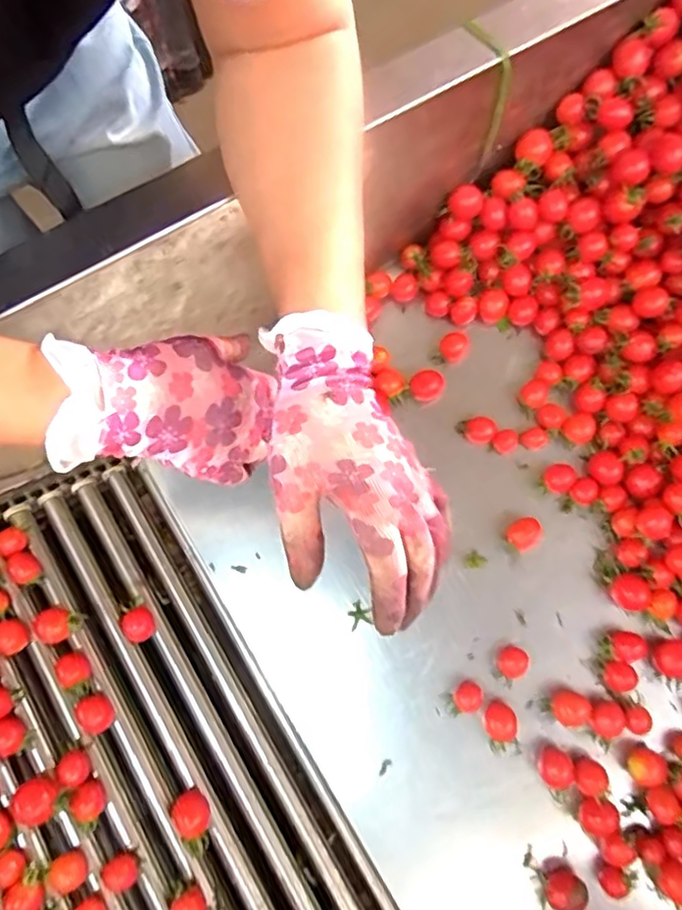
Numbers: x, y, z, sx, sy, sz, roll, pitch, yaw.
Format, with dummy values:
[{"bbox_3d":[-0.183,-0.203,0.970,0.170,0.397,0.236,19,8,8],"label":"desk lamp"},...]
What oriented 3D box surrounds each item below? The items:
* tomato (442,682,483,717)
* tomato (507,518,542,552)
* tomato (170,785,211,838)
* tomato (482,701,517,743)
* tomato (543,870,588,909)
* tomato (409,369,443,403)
[{"bbox_3d":[0.107,0.213,0.530,0.032,0.022,0.022,-35,78,-11],"label":"tomato"},{"bbox_3d":[0.165,0.073,0.552,0.027,0.023,0.028,1,74,-2],"label":"tomato"},{"bbox_3d":[-0.124,0.297,0.503,0.025,0.023,0.034,-38,79,-12],"label":"tomato"},{"bbox_3d":[0.134,0.228,0.523,0.028,0.028,0.031,12,74,1],"label":"tomato"},{"bbox_3d":[0.180,0.352,0.492,0.028,0.025,0.030,1,74,-2],"label":"tomato"},{"bbox_3d":[0.081,-0.064,0.588,0.030,0.031,0.028,1,74,-2],"label":"tomato"}]

